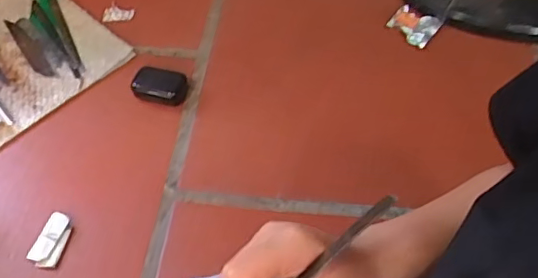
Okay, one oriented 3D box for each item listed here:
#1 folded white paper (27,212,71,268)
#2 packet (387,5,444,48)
[{"bbox_3d":[-0.273,0.127,0.719,0.035,0.019,0.067,9,54,10],"label":"folded white paper"},{"bbox_3d":[0.232,-0.183,0.919,0.073,0.007,0.067,31,61,23],"label":"packet"}]

